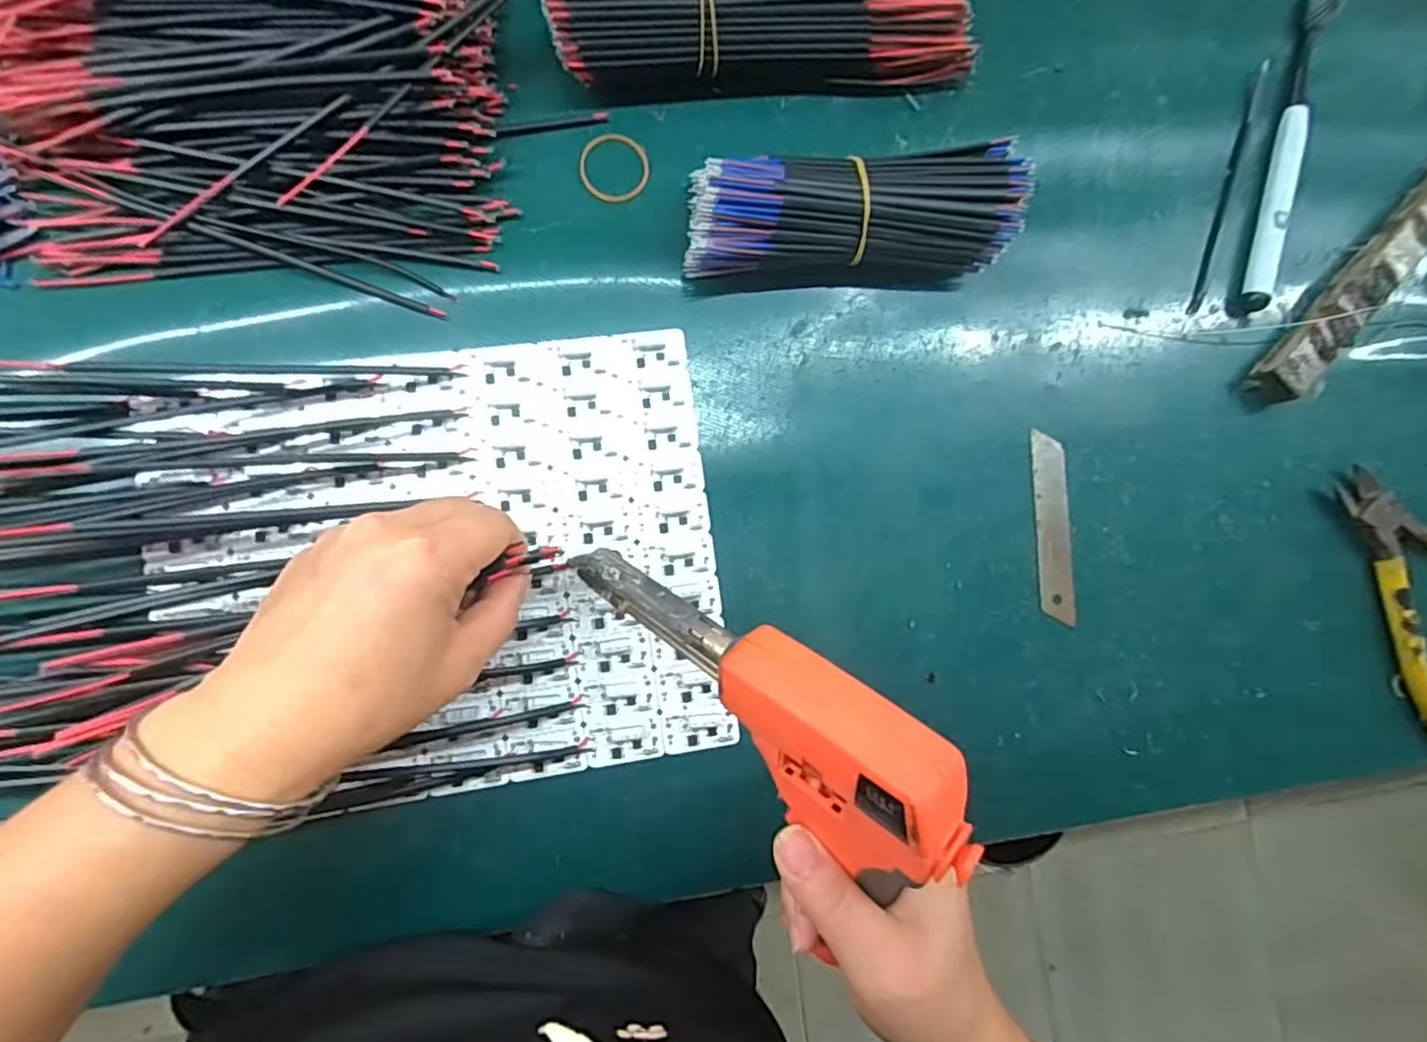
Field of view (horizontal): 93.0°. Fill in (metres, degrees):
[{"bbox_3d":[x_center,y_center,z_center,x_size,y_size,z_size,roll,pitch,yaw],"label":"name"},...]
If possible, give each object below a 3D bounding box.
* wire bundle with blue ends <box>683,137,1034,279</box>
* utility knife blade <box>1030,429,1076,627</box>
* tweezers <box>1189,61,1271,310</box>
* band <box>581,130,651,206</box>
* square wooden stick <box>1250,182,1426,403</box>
[{"bbox_3d":[0.063,-0.142,0.312,0.149,0.041,0.046,-2,88,-7],"label":"wire bundle with blue ends"},{"bbox_3d":[0.170,0.003,0.338,0.018,0.004,0.094,-3,89,-1],"label":"utility knife blade"},{"bbox_3d":[0.271,-0.176,0.356,0.008,0.005,0.141,18,86,-6],"label":"tweezers"},{"bbox_3d":[-0.048,-0.171,0.327,0.034,0.004,0.033,0,88,-7],"label":"band"},{"bbox_3d":[0.359,-0.146,0.352,0.022,0.023,0.218,44,84,-4],"label":"square wooden stick"}]

